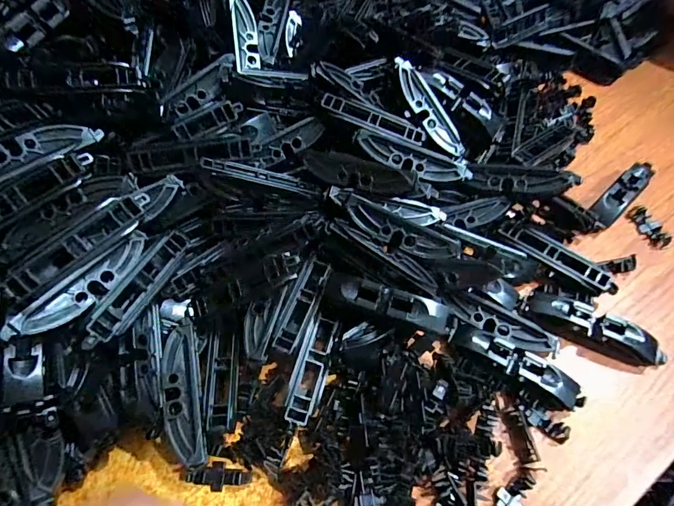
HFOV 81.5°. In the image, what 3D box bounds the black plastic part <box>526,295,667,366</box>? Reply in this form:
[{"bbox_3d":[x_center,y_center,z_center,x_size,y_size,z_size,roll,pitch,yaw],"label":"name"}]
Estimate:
[{"bbox_3d":[0.159,0.046,0.239,0.075,0.015,0.021,23,61,15],"label":"black plastic part"}]

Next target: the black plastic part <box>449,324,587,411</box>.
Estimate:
[{"bbox_3d":[0.104,0.065,0.230,0.074,0.013,0.018,30,63,19],"label":"black plastic part"}]

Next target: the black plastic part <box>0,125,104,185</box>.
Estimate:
[{"bbox_3d":[-0.175,-0.055,0.219,0.080,0.009,0.020,-36,105,-24],"label":"black plastic part"}]

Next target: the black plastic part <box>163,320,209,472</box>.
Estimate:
[{"bbox_3d":[-0.086,0.078,0.220,0.019,0.014,0.077,-12,58,-6],"label":"black plastic part"}]

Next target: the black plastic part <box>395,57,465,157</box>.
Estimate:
[{"bbox_3d":[0.064,-0.101,0.273,0.016,0.007,0.078,-35,94,-18],"label":"black plastic part"}]

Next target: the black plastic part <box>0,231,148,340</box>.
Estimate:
[{"bbox_3d":[-0.136,0.017,0.211,0.013,0.020,0.079,30,63,19],"label":"black plastic part"}]

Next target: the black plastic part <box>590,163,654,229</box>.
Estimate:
[{"bbox_3d":[0.217,-0.047,0.295,0.074,0.018,0.018,-38,64,-21],"label":"black plastic part"}]

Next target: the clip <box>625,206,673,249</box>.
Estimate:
[{"bbox_3d":[0.226,-0.020,0.283,0.011,0.009,0.034,-11,58,-5],"label":"clip"}]

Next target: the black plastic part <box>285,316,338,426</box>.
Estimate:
[{"bbox_3d":[-0.015,0.068,0.231,0.019,0.008,0.062,12,58,9],"label":"black plastic part"}]

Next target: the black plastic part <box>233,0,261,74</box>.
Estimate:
[{"bbox_3d":[-0.066,-0.158,0.284,0.019,0.004,0.054,-5,93,-37],"label":"black plastic part"}]

